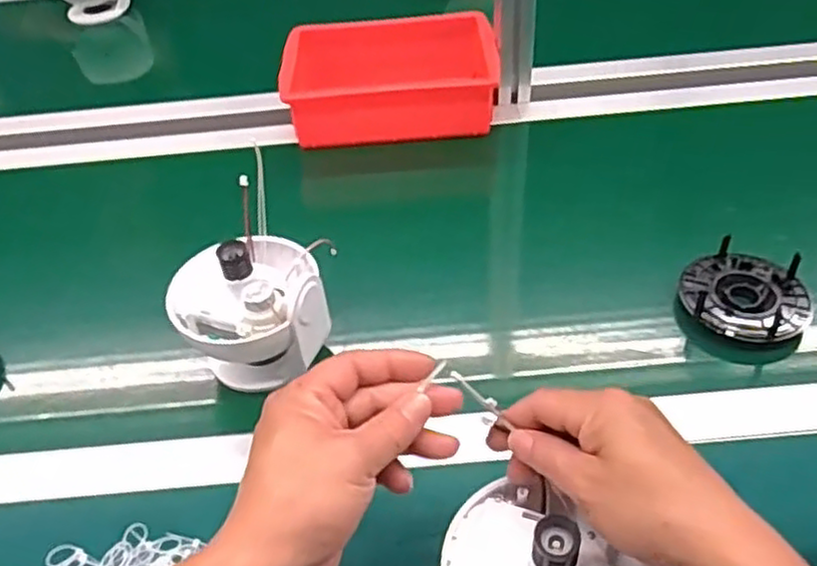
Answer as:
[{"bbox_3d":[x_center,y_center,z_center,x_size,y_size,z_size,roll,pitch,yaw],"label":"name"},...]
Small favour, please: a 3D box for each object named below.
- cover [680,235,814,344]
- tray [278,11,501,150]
[{"bbox_3d":[0.286,0.012,0.613,0.100,0.040,0.085,21,50,23],"label":"cover"},{"bbox_3d":[-0.020,-0.251,0.875,0.245,0.076,0.181,-3,44,1],"label":"tray"}]

